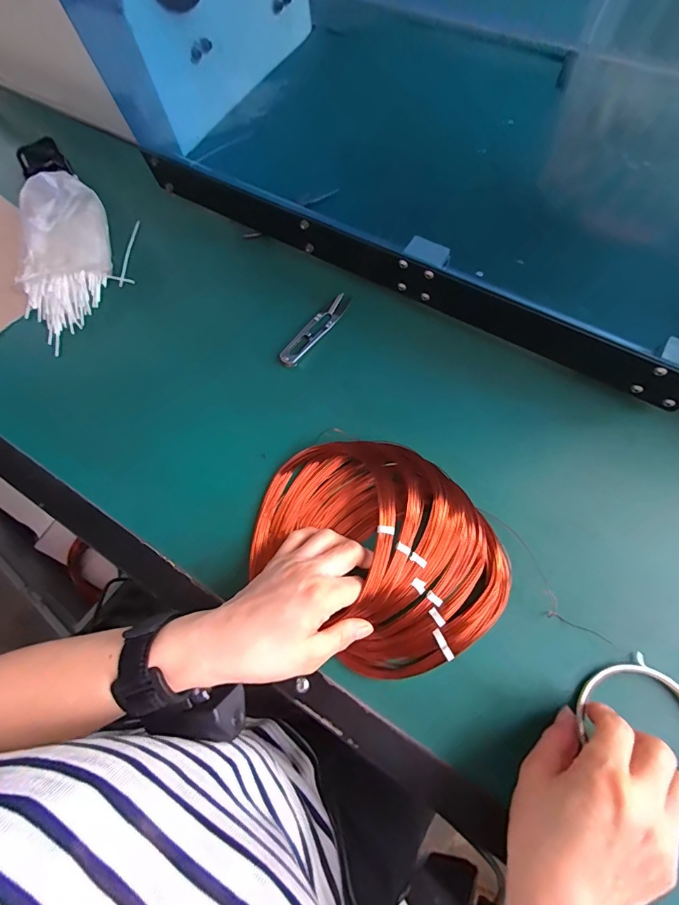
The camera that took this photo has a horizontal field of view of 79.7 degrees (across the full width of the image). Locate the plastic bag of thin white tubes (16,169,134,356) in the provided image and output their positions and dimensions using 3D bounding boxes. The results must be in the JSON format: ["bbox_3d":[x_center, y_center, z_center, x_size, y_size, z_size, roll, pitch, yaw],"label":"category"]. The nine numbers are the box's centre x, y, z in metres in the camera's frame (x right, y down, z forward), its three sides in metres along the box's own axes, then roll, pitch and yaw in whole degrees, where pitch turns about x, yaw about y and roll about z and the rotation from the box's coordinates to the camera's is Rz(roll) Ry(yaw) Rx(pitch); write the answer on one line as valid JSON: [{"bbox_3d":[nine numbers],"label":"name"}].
[{"bbox_3d":[-0.305,-0.217,0.464,0.118,0.048,0.206,-5,83,1],"label":"plastic bag of thin white tubes"}]

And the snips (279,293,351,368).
[{"bbox_3d":[-0.025,-0.126,0.419,0.022,0.012,0.102,36,77,15],"label":"snips"}]

